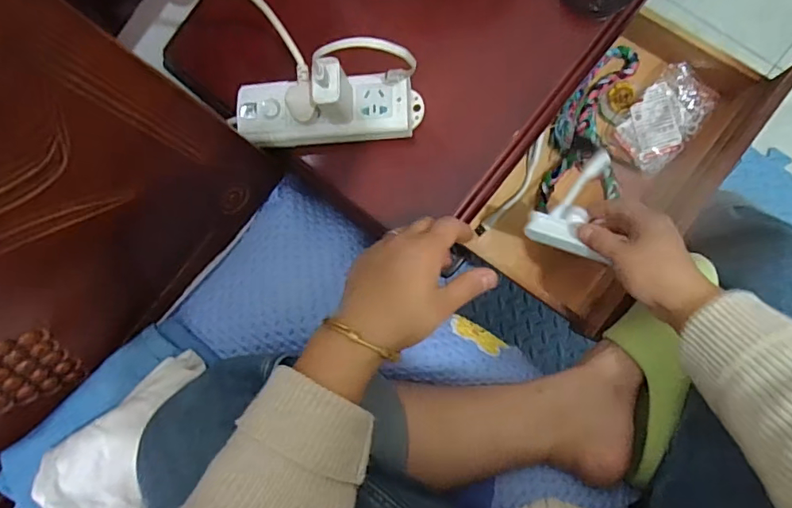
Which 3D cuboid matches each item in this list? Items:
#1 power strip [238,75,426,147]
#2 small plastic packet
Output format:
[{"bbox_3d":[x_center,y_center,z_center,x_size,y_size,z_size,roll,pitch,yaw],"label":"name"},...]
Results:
[{"bbox_3d":[-0.064,-0.136,0.489,0.174,0.034,0.057,-2,86,8],"label":"power strip"},{"bbox_3d":[0.338,-0.170,0.629,0.078,0.020,0.120,45,93,9],"label":"small plastic packet"}]

